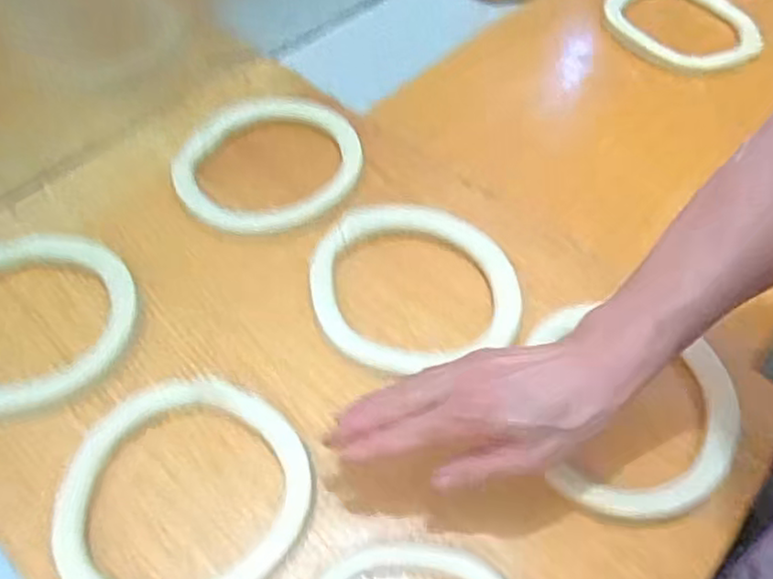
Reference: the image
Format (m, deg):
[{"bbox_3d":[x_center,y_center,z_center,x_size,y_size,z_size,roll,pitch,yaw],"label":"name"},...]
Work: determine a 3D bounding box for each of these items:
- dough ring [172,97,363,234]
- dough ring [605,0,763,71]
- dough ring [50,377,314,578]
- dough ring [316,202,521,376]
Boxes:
[{"bbox_3d":[-0.104,-0.113,0.613,0.159,0.020,0.149,1,54,-2],"label":"dough ring"},{"bbox_3d":[0.341,-0.309,0.782,0.166,0.016,0.166,1,54,-2],"label":"dough ring"},{"bbox_3d":[-0.130,0.130,0.440,0.158,0.016,0.145,-31,61,-23],"label":"dough ring"},{"bbox_3d":[0.021,-0.009,0.546,0.157,0.014,0.150,1,54,-2],"label":"dough ring"}]

